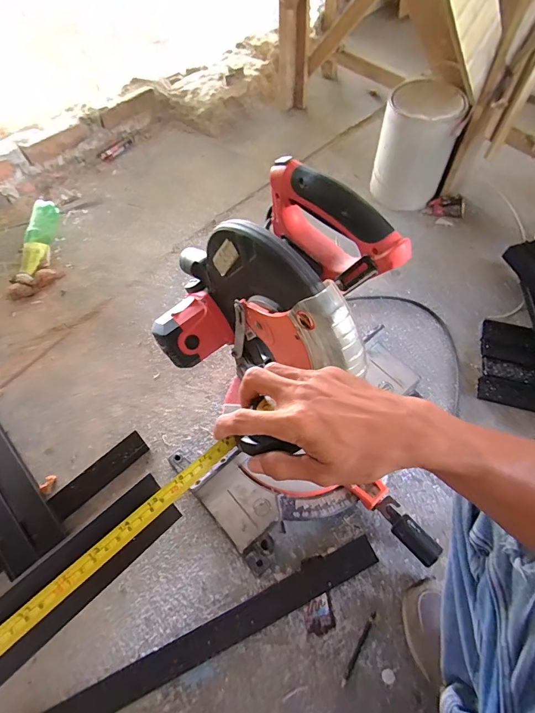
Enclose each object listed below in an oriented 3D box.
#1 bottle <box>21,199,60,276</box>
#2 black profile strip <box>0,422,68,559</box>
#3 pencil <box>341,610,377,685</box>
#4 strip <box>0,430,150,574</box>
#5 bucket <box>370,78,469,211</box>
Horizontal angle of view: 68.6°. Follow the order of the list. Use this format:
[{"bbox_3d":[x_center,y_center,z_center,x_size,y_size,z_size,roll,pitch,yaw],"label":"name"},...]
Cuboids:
[{"bbox_3d":[-0.560,-0.287,0.975,0.051,0.067,0.200,3,75,2],"label":"bottle"},{"bbox_3d":[-0.481,0.209,0.729,0.052,0.026,0.358,-40,69,-19],"label":"black profile strip"},{"bbox_3d":[0.141,0.447,0.601,0.010,0.009,0.107,30,66,15],"label":"pencil"},{"bbox_3d":[-0.376,0.271,0.686,0.375,0.019,0.056,-39,68,-18],"label":"strip"},{"bbox_3d":[0.366,-0.516,0.980,0.172,0.245,0.172,0,62,0],"label":"bucket"}]

